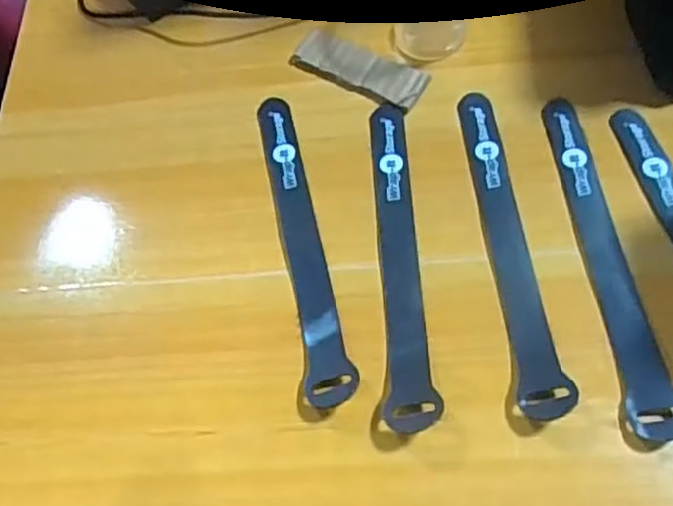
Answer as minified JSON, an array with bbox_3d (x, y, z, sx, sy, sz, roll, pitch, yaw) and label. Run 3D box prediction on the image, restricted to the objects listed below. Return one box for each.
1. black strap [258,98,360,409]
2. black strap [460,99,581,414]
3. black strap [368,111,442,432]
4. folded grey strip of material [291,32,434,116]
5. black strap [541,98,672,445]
[{"bbox_3d":[-0.020,-0.014,0.394,0.025,0.006,0.210,-13,57,1],"label":"black strap"},{"bbox_3d":[0.093,-0.012,0.379,0.024,0.009,0.213,-7,56,6],"label":"black strap"},{"bbox_3d":[0.035,-0.004,0.381,0.026,0.007,0.208,-4,57,6],"label":"black strap"},{"bbox_3d":[0.014,-0.119,0.448,0.091,0.007,0.032,28,65,19],"label":"folded grey strip of material"},{"bbox_3d":[0.144,-0.005,0.373,0.025,0.005,0.213,-6,56,6],"label":"black strap"}]

